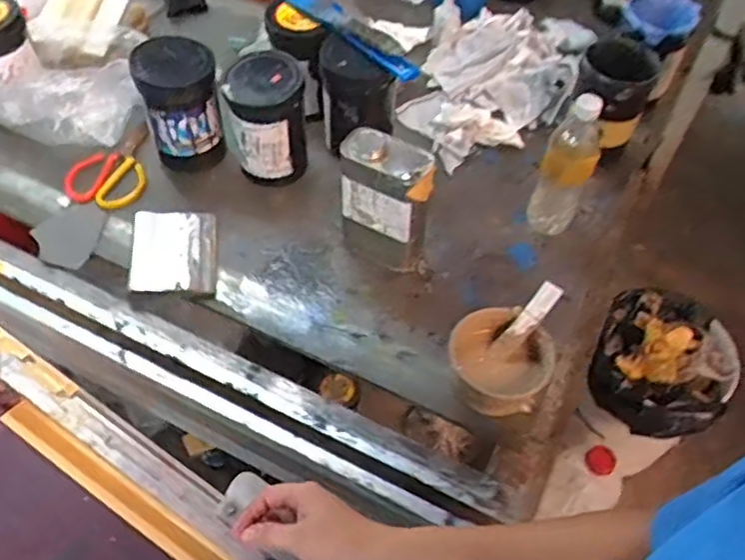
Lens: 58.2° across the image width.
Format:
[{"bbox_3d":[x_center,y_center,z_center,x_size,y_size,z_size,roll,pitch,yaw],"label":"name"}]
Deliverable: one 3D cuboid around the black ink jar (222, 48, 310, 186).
[{"bbox_3d":[-0.154,-0.230,0.949,0.107,0.160,0.130,-7,54,-9],"label":"black ink jar"}]

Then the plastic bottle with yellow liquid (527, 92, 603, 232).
[{"bbox_3d":[0.255,-0.153,0.866,0.063,0.228,0.057,21,55,12],"label":"plastic bottle with yellow liquid"}]

